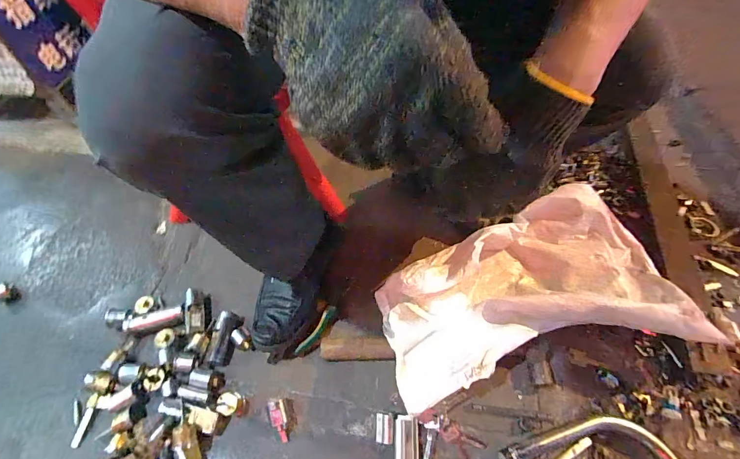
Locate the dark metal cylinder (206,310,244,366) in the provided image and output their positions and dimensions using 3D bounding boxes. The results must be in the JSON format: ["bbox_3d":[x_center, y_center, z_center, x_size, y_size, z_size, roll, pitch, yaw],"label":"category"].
[{"bbox_3d":[-0.220,0.167,0.569,0.036,0.031,0.079,-3,52,1],"label":"dark metal cylinder"}]

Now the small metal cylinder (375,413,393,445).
[{"bbox_3d":[0.019,0.269,0.506,0.022,0.015,0.036,2,55,3],"label":"small metal cylinder"}]

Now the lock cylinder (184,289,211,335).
[{"bbox_3d":[-0.273,0.132,0.593,0.031,0.032,0.074,-11,52,-6],"label":"lock cylinder"}]

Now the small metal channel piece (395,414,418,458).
[{"bbox_3d":[0.048,0.285,0.492,0.031,0.027,0.069,2,52,4],"label":"small metal channel piece"}]

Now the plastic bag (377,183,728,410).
[{"bbox_3d":[0.262,0.101,0.577,0.502,0.104,0.279,-17,56,-20],"label":"plastic bag"}]

